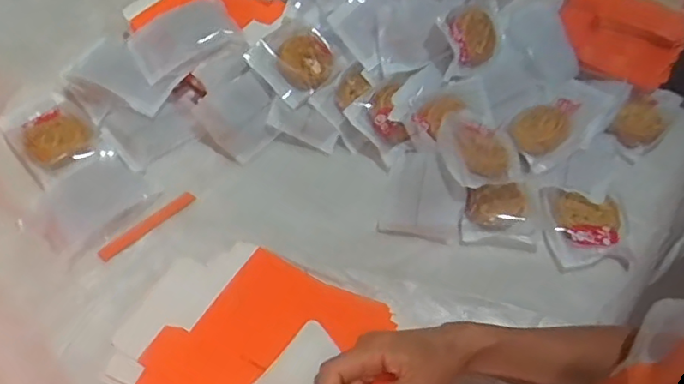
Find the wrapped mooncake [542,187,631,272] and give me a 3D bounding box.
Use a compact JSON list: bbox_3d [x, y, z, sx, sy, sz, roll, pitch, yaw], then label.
[{"bbox_3d":[0.263,0.041,0.623,0.086,0.020,0.089,6,54,1],"label":"wrapped mooncake"}]

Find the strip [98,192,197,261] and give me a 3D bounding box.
[{"bbox_3d":[-0.213,0.037,0.631,0.115,0.005,0.017,-38,64,-26],"label":"strip"}]

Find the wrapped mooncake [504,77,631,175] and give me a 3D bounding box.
[{"bbox_3d":[0.274,-0.094,0.709,0.176,0.030,0.086,-38,64,-26],"label":"wrapped mooncake"}]

